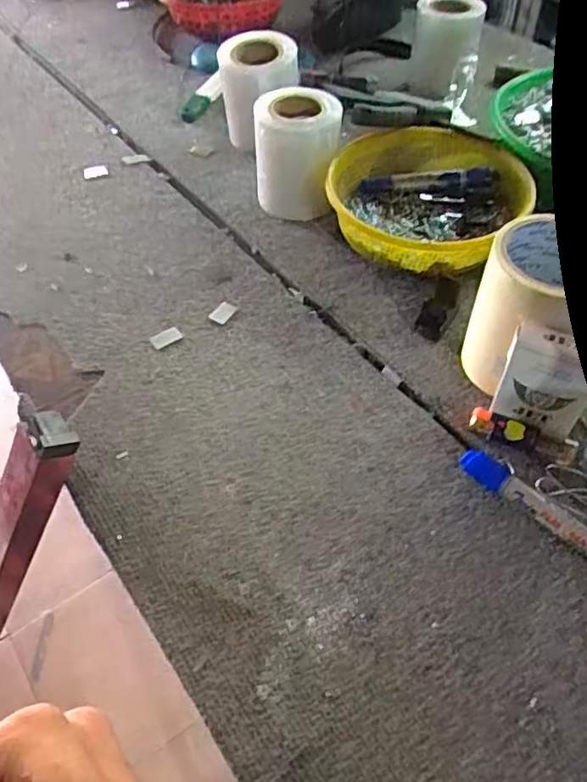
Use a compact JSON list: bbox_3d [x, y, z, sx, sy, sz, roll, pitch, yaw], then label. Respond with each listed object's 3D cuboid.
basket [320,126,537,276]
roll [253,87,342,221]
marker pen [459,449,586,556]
[{"bbox_3d":[0.133,-0.188,0.626,0.184,0.062,0.195,28,58,25],"label":"basket"},{"bbox_3d":[0.005,-0.242,0.653,0.088,0.104,0.088,3,51,7],"label":"roll"},{"bbox_3d":[0.176,0.083,0.430,0.135,0.019,0.021,34,61,28],"label":"marker pen"}]

